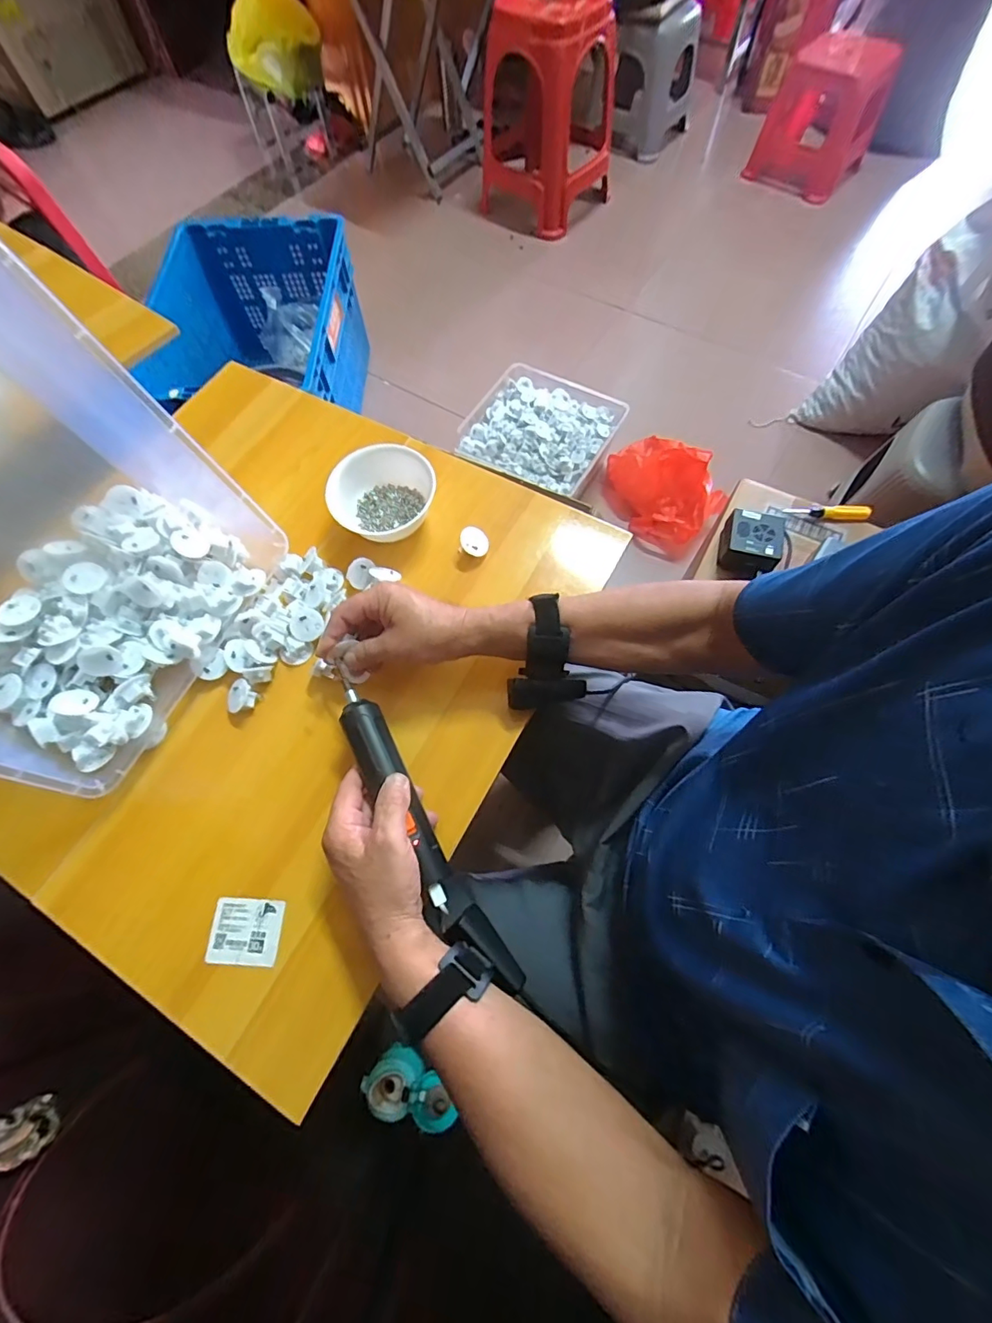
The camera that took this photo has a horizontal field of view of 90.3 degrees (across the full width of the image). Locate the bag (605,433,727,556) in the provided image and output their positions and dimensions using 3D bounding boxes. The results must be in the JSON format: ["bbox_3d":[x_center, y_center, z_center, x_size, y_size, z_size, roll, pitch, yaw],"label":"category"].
[{"bbox_3d":[0.381,-0.417,1.144,0.197,0.149,0.305,-31,70,-11],"label":"bag"}]

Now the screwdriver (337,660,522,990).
[{"bbox_3d":[-0.067,0.142,0.420,0.037,0.049,0.289,-29,81,-10],"label":"screwdriver"}]

